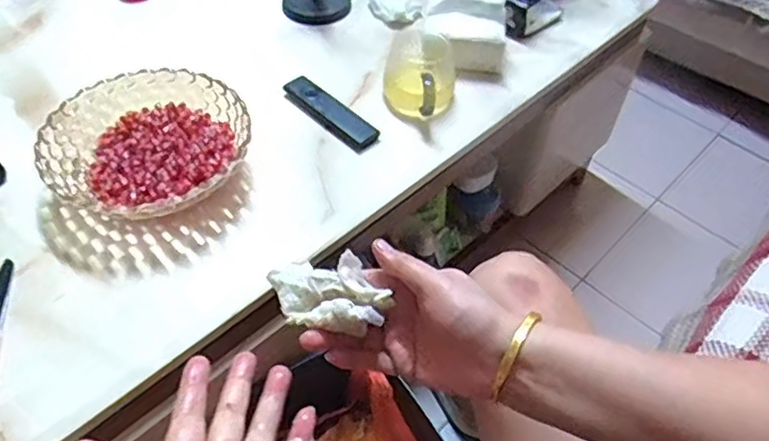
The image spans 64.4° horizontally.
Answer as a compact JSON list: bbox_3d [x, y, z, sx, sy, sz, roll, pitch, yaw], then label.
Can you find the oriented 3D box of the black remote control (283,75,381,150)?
[{"bbox_3d":[-0.073,-0.147,0.826,0.154,0.020,0.042,36,59,25],"label":"black remote control"}]

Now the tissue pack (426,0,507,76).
[{"bbox_3d":[0.116,-0.280,0.883,0.114,0.091,0.104,4,51,2],"label":"tissue pack"}]

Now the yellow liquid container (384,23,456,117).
[{"bbox_3d":[0.047,-0.198,0.834,0.097,0.069,0.132,5,51,2],"label":"yellow liquid container"}]

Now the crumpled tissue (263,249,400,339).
[{"bbox_3d":[-0.040,0.051,0.437,0.063,0.021,0.075,-29,57,-22],"label":"crumpled tissue"}]

